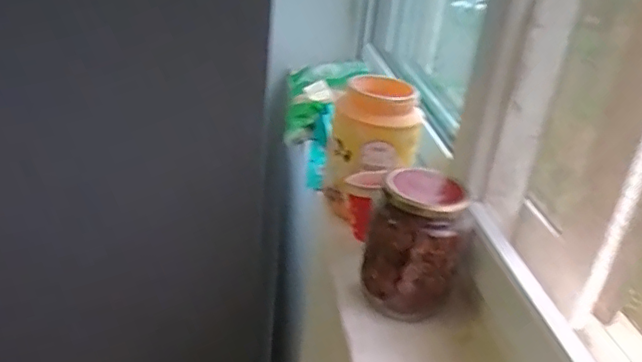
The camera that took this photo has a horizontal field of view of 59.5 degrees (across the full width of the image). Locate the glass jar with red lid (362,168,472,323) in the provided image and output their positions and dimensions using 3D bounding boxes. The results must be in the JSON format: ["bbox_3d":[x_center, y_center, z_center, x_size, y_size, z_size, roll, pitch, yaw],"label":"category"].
[{"bbox_3d":[0.094,0.063,0.547,0.088,0.133,0.084,4,26,-2],"label":"glass jar with red lid"}]

